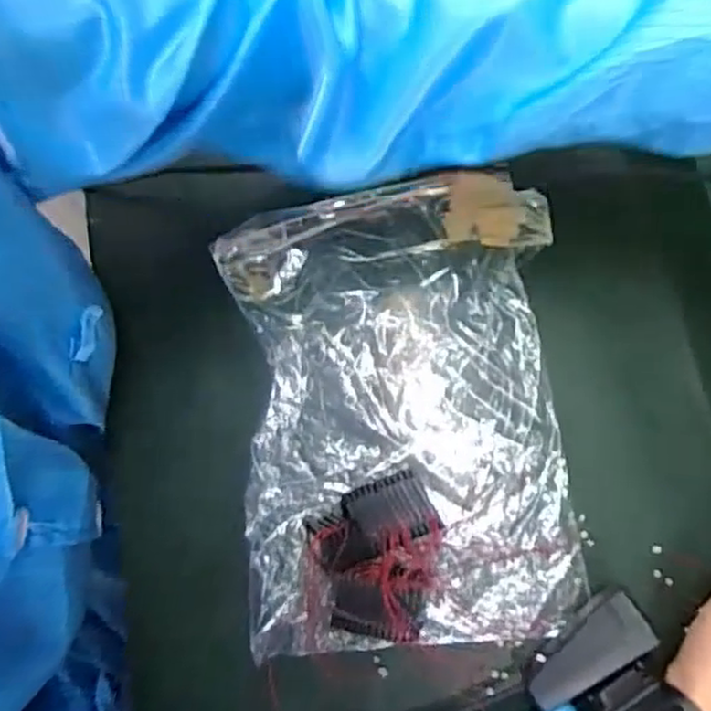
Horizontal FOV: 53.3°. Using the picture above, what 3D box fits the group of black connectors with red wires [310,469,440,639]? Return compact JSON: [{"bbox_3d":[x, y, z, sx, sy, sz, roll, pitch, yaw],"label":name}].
[{"bbox_3d":[0.015,0.112,0.386,0.067,0.030,0.080,-16,75,-1],"label":"group of black connectors with red wires"}]

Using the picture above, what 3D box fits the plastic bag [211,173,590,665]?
[{"bbox_3d":[0.024,0.026,0.418,0.181,0.028,0.266,-5,75,2],"label":"plastic bag"}]

